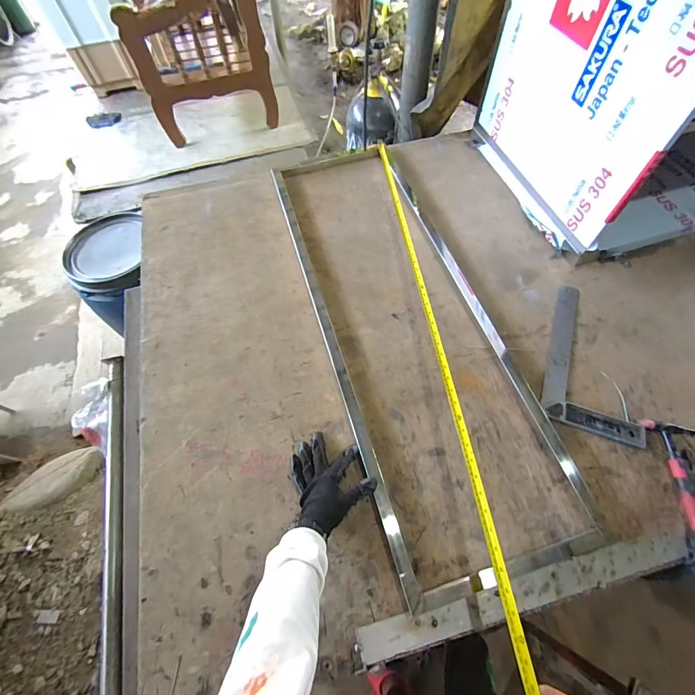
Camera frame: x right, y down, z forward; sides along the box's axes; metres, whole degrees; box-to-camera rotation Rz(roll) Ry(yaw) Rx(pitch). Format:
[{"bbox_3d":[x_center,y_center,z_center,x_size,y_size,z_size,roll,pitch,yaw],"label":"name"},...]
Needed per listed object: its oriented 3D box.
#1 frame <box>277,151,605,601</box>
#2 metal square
[{"bbox_3d":[0.125,-0.100,0.831,0.395,0.043,1.138,-15,63,-6],"label":"frame"},{"bbox_3d":[0.535,0.023,0.753,0.185,0.016,0.343,19,65,11],"label":"metal square"}]

